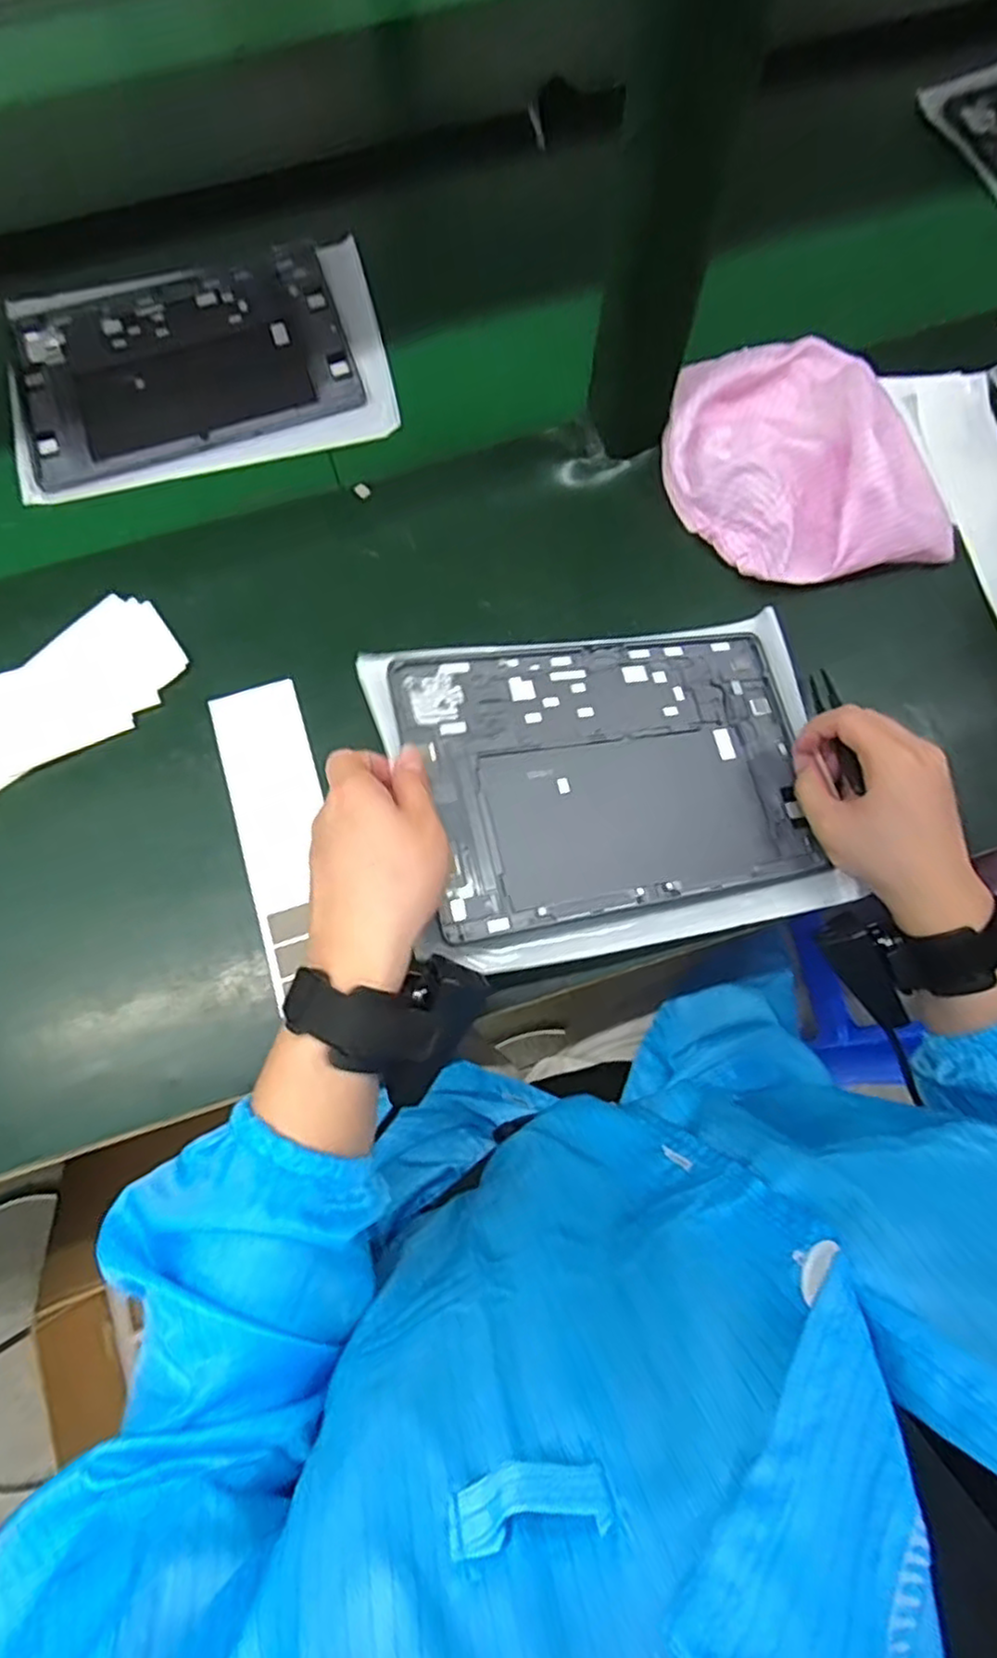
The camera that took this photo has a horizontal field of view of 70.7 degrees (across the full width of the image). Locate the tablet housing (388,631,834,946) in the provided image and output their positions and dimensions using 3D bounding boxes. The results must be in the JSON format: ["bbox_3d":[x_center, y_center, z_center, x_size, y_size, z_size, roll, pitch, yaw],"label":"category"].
[{"bbox_3d":[0.072,-0.037,0.428,0.248,0.008,0.170,-9,76,-18],"label":"tablet housing"}]

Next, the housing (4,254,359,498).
[{"bbox_3d":[-0.252,-0.379,0.564,0.253,0.007,0.178,-17,74,-4],"label":"housing"}]

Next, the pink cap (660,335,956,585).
[{"bbox_3d":[0.219,-0.264,0.510,0.186,0.068,0.182,0,74,1],"label":"pink cap"}]

